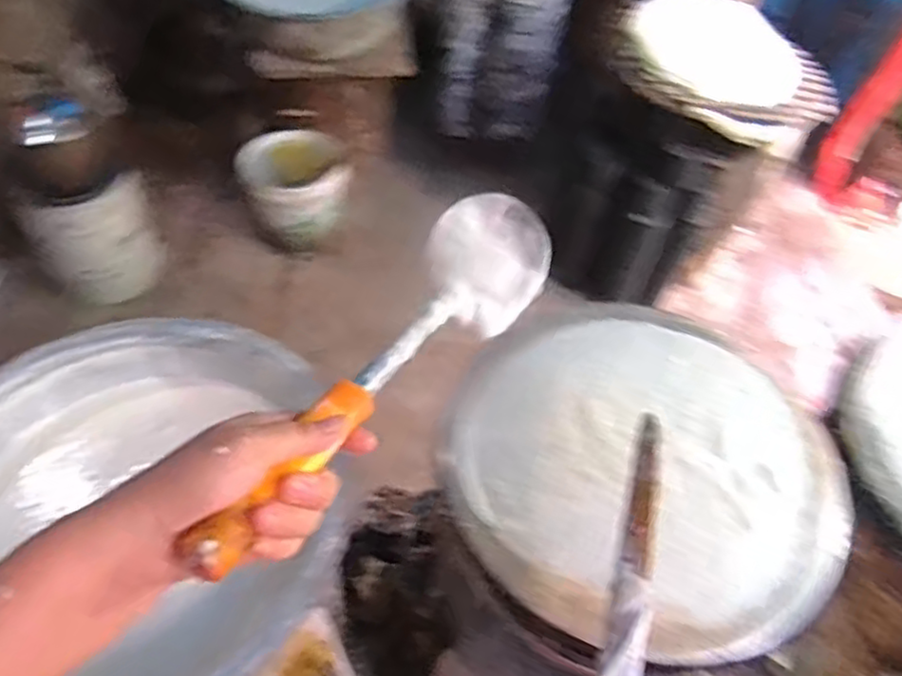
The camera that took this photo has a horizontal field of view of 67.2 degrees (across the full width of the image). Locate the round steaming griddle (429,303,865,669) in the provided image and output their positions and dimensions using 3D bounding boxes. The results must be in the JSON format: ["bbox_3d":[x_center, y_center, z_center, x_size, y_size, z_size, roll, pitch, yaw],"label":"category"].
[{"bbox_3d":[0.185,0.105,0.650,0.358,0.072,0.366,1,53,-2],"label":"round steaming griddle"}]

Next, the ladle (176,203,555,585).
[{"bbox_3d":[-0.029,0.012,0.454,0.090,0.070,0.370,24,41,13],"label":"ladle"}]

